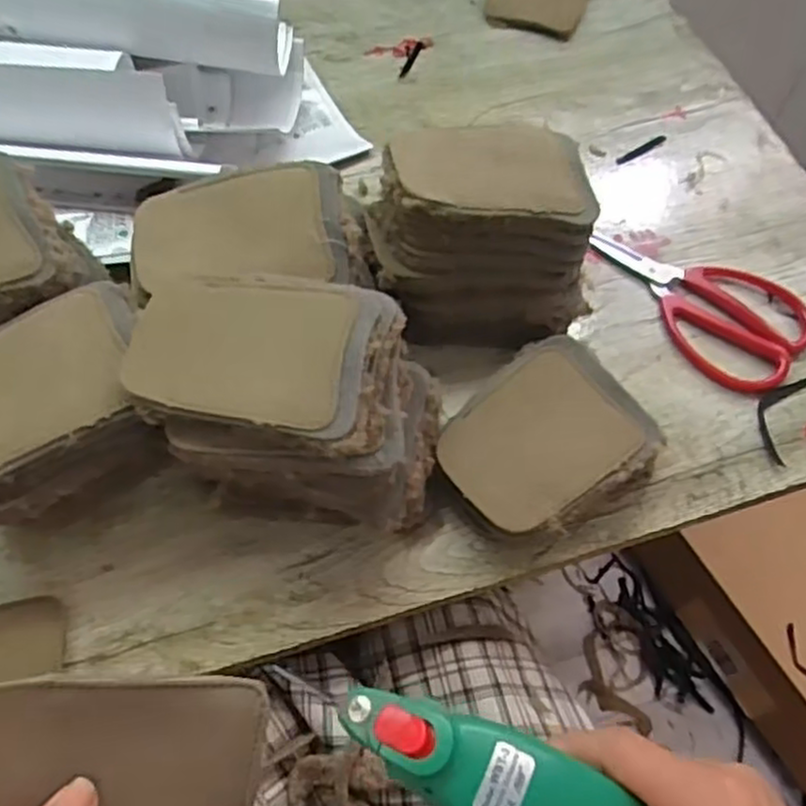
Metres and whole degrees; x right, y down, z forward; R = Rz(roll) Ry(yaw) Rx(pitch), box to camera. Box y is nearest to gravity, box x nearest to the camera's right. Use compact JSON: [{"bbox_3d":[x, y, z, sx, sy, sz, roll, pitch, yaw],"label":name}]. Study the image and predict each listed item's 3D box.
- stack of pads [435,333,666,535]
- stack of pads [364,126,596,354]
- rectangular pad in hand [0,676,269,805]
[{"bbox_3d":[0.086,0.027,0.463,0.127,0.041,0.101,-32,67,-18],"label":"stack of pads"},{"bbox_3d":[0.050,-0.105,0.492,0.140,0.117,0.115,-8,61,-6],"label":"stack of pads"},{"bbox_3d":[-0.113,0.147,0.285,0.110,0.007,0.084,7,93,-12],"label":"rectangular pad in hand"}]

